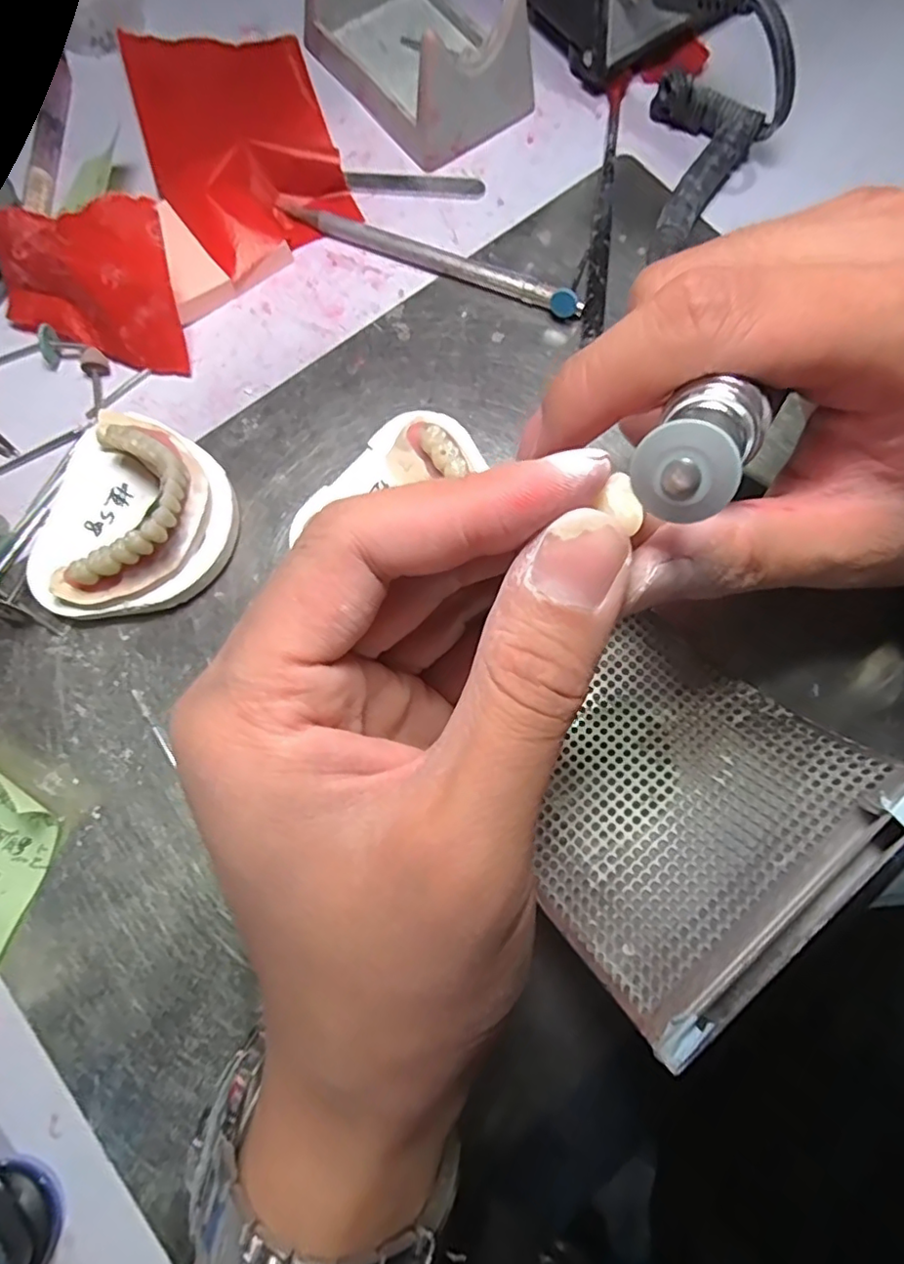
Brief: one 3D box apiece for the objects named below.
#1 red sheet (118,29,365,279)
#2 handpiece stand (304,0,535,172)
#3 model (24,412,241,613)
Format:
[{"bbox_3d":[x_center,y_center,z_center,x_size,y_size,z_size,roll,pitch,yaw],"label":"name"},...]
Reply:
[{"bbox_3d":[-0.096,-0.224,0.262,0.080,0.019,0.138,-18,77,-5],"label":"red sheet"},{"bbox_3d":[-0.015,-0.269,0.262,0.062,0.042,0.096,-36,79,-8],"label":"handpiece stand"},{"bbox_3d":[-0.115,-0.042,0.208,0.068,0.036,0.073,0,76,0],"label":"model"}]

